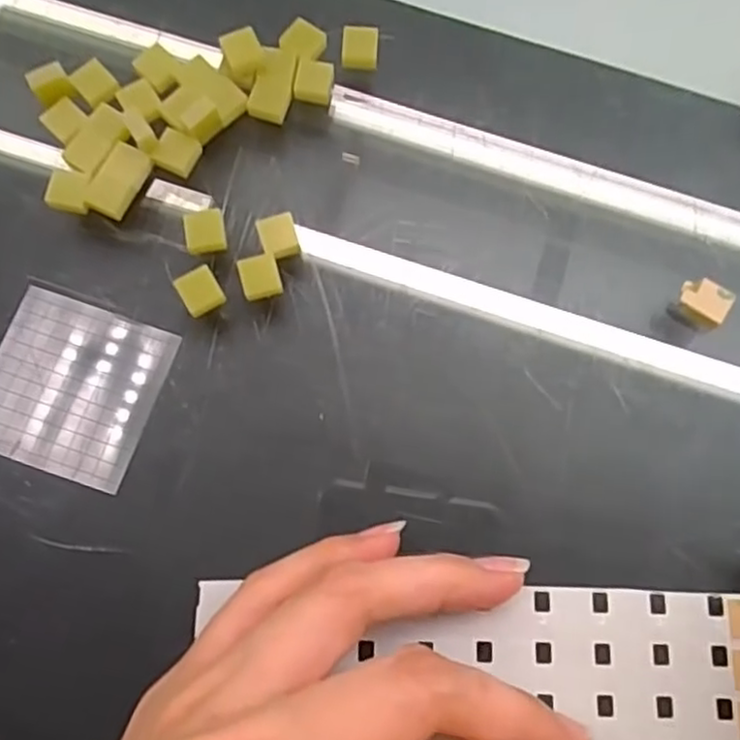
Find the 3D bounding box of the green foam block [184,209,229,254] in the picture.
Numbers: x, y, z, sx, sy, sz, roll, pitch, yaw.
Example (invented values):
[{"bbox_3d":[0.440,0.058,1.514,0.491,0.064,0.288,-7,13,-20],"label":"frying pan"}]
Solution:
[{"bbox_3d":[-0.046,-0.038,0.190,0.010,0.006,0.012,-13,79,-4],"label":"green foam block"}]

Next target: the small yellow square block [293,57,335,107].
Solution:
[{"bbox_3d":[-0.016,-0.085,0.204,0.011,0.005,0.011,7,76,1],"label":"small yellow square block"}]

